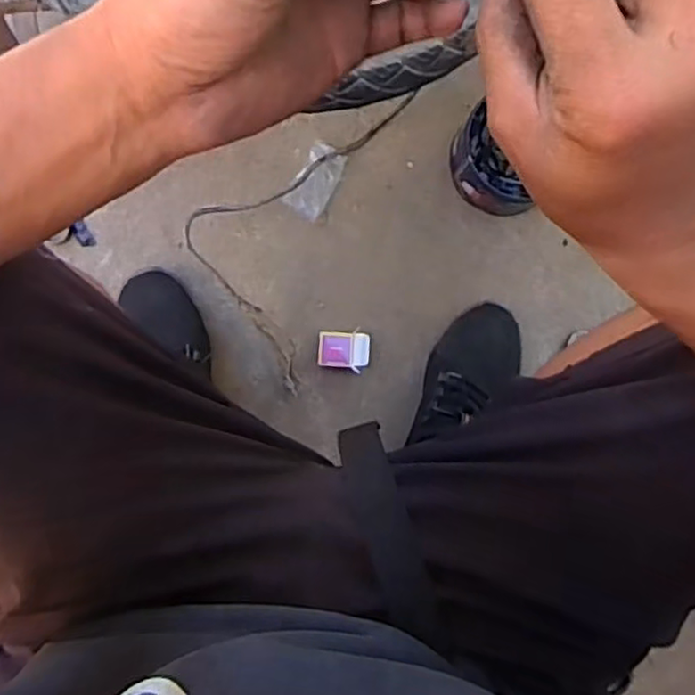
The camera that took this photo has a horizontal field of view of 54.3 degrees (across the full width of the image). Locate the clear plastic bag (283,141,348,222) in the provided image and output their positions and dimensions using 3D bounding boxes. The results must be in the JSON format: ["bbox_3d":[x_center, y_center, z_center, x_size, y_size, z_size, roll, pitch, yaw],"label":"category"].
[{"bbox_3d":[-0.035,-0.191,0.779,0.045,0.015,0.084,27,91,-2],"label":"clear plastic bag"}]

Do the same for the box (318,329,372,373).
[{"bbox_3d":[-0.003,0.002,0.787,0.059,0.023,0.044,8,92,-1],"label":"box"}]

